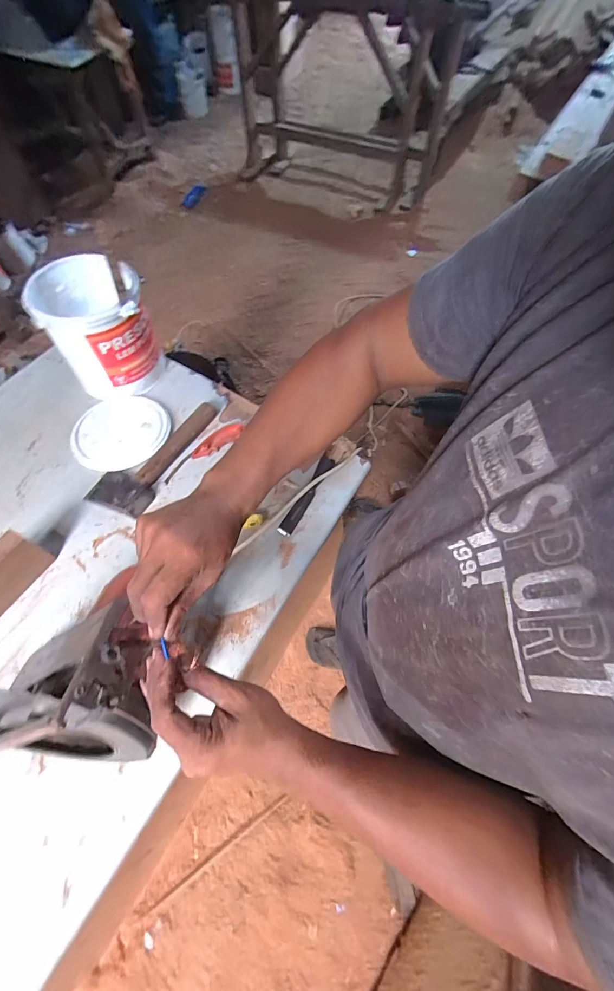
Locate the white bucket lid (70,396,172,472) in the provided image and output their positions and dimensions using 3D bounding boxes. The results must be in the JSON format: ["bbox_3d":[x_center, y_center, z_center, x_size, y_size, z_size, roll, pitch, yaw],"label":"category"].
[{"bbox_3d":[-0.356,-0.129,0.733,0.170,0.023,0.173,0,65,0],"label":"white bucket lid"}]

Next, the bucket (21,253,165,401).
[{"bbox_3d":[-0.396,-0.316,0.740,0.180,0.197,0.186,0,65,0],"label":"bucket"}]

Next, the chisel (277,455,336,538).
[{"bbox_3d":[-0.001,-0.001,0.684,0.023,0.018,0.161,30,81,13],"label":"chisel"}]

